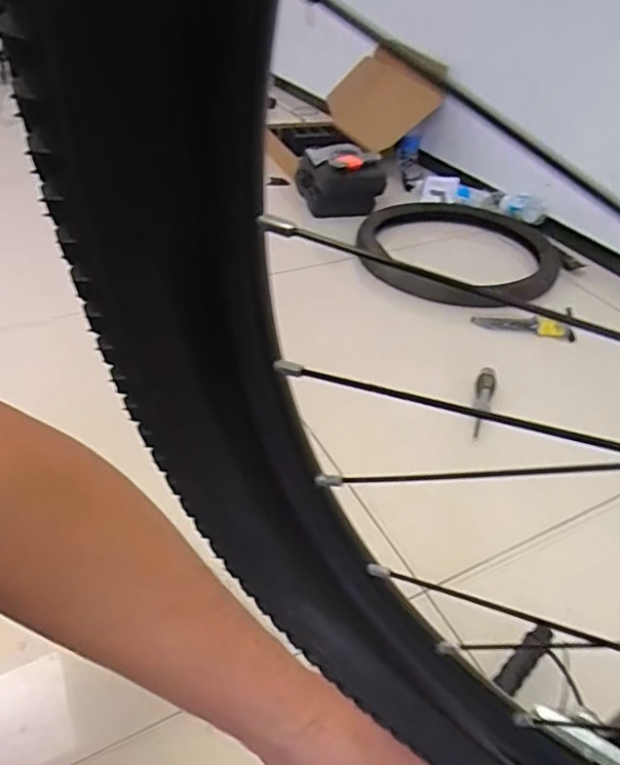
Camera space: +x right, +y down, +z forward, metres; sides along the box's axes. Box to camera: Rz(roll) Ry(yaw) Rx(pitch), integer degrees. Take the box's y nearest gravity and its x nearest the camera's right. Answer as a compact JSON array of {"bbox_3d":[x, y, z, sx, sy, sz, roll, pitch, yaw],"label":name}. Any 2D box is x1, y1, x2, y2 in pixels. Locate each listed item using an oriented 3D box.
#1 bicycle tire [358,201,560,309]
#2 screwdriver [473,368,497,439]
[{"bbox_3d":[0.339,-0.305,1.291,0.447,0.053,0.417,2,41,-3],"label":"bicycle tire"},{"bbox_3d":[0.289,0.025,0.944,0.034,0.037,0.159,17,42,15],"label":"screwdriver"}]

